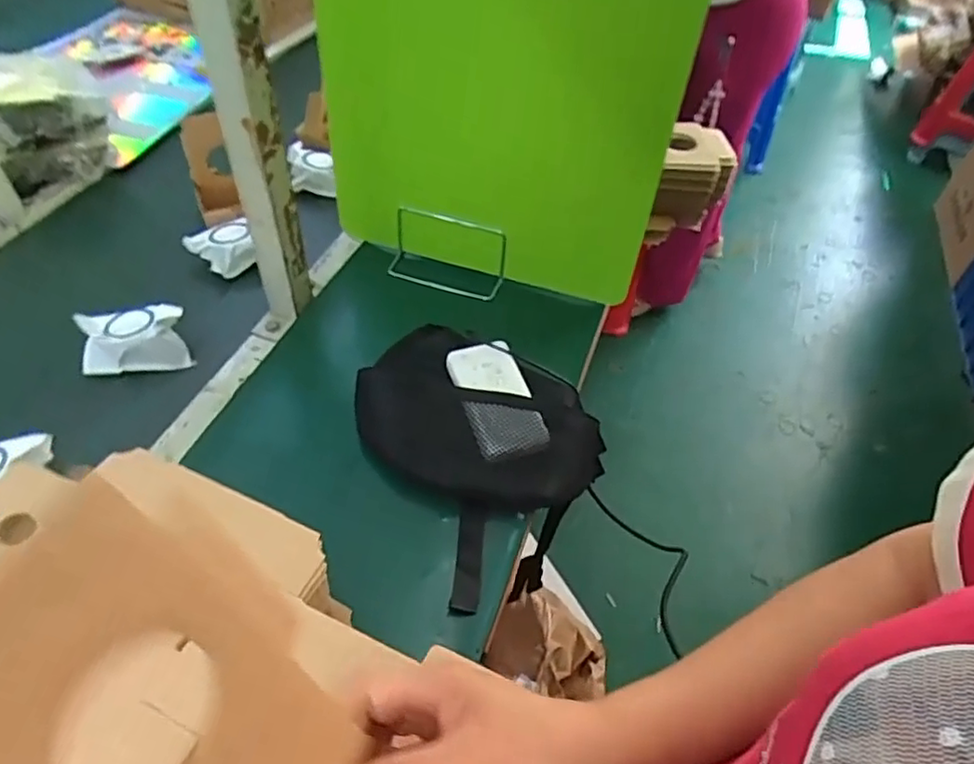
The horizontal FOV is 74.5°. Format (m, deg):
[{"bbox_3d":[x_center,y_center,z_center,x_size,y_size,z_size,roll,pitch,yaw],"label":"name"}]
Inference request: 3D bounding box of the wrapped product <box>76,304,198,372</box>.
[{"bbox_3d":[-0.409,-0.054,0.744,0.116,0.034,0.073,-7,49,-12],"label":"wrapped product"}]

